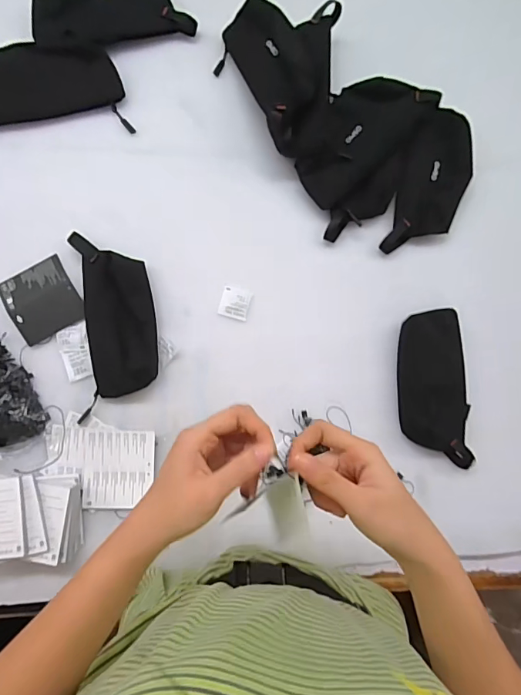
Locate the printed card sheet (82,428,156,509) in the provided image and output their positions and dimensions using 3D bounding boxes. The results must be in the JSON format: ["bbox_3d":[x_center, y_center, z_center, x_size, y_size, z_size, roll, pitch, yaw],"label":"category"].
[{"bbox_3d":[-0.183,0.157,0.552,0.088,0.004,0.099,1,86,-3],"label":"printed card sheet"}]

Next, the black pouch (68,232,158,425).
[{"bbox_3d":[-0.189,-0.038,0.564,0.098,0.035,0.218,-5,86,-5],"label":"black pouch"}]

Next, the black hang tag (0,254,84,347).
[{"bbox_3d":[-0.287,-0.065,0.564,0.088,0.012,0.095,-29,86,-3],"label":"black hang tag"}]

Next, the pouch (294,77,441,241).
[{"bbox_3d":[0.134,-0.263,0.583,0.137,0.057,0.225,30,85,1],"label":"pouch"}]

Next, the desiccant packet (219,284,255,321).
[{"bbox_3d":[-0.034,-0.061,0.584,0.041,0.005,0.042,14,85,-3],"label":"desiccant packet"}]

